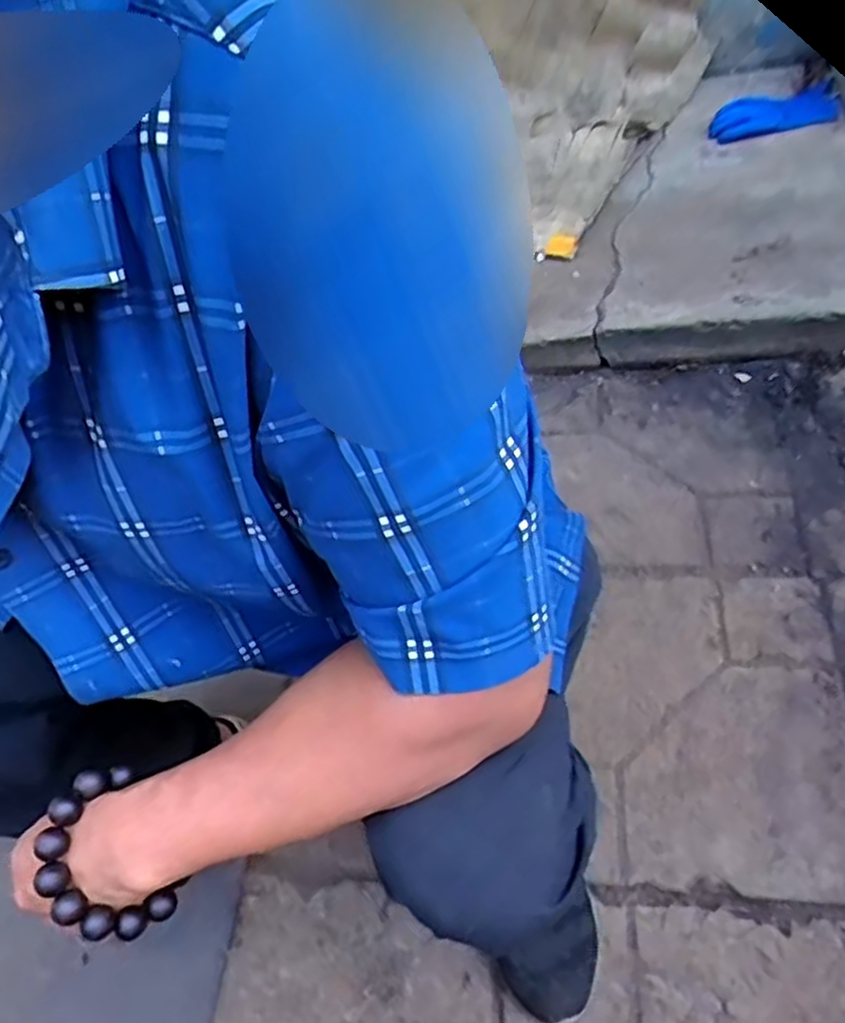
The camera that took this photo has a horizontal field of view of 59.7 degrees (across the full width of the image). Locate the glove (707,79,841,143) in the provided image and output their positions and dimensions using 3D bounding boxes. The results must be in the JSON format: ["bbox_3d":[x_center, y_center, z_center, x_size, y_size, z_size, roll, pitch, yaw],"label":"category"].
[{"bbox_3d":[0.734,-0.827,1.527,0.298,0.046,0.160,-22,49,-17],"label":"glove"}]

